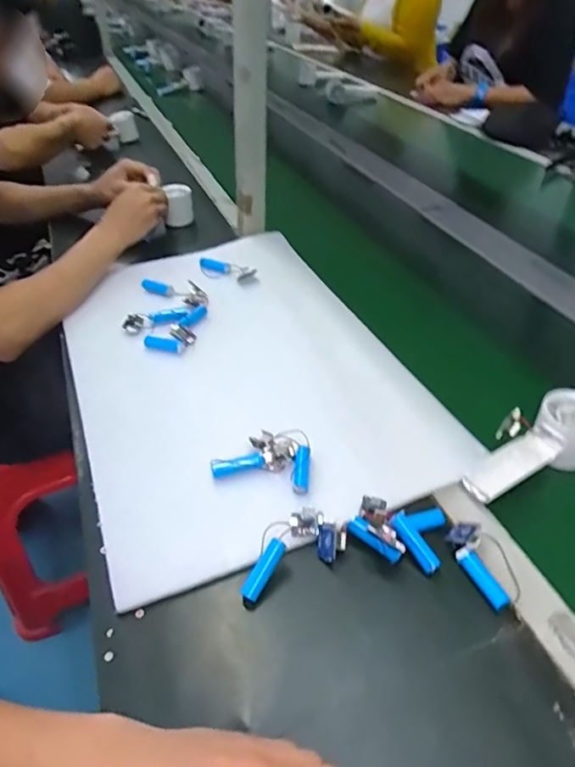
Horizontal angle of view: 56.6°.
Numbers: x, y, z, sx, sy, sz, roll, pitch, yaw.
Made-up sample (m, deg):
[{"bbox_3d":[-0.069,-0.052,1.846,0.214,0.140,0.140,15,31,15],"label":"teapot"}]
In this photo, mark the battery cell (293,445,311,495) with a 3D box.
[{"bbox_3d":[0.014,0.080,0.499,0.014,0.011,0.048,4,54,5],"label":"battery cell"}]

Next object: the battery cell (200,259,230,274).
[{"bbox_3d":[-0.109,-0.176,0.804,0.050,0.014,0.014,18,43,21],"label":"battery cell"}]

